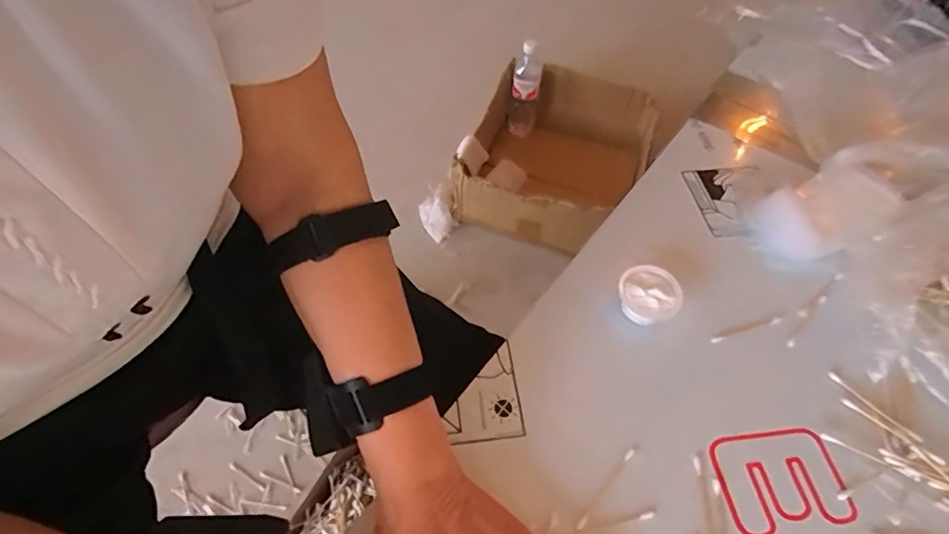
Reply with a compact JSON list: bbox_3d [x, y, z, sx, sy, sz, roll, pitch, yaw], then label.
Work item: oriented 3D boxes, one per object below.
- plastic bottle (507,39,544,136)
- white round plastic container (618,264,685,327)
[{"bbox_3d":[0.117,-0.409,1.201,0.071,0.231,0.082,14,56,8],"label":"plastic bottle"},{"bbox_3d":[0.154,0.028,0.457,0.047,0.037,0.054,-35,62,-21],"label":"white round plastic container"}]

